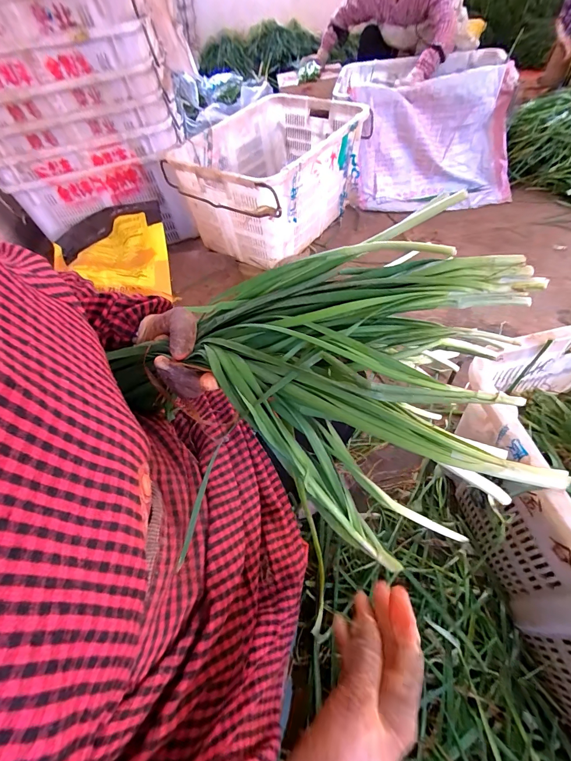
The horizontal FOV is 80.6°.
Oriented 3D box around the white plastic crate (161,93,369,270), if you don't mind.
[{"bbox_3d":[-0.054,-0.819,1.326,0.544,0.302,0.713,24,61,24],"label":"white plastic crate"}]

